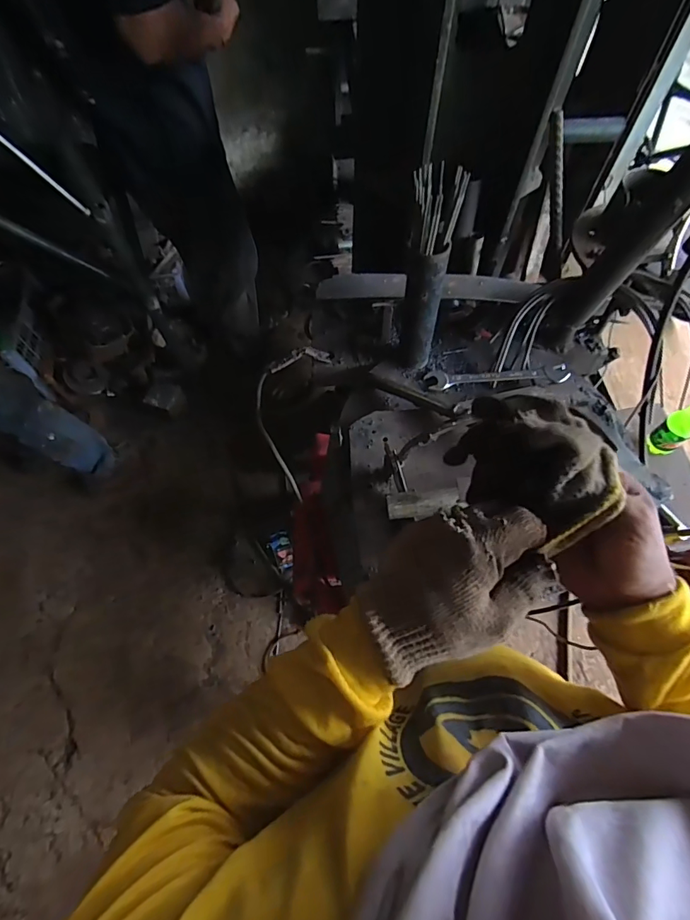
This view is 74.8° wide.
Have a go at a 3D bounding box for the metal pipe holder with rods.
[{"bbox_3d":[0.106,-0.236,0.617,0.063,0.275,0.061,11,66,5],"label":"metal pipe holder with rods"}]

